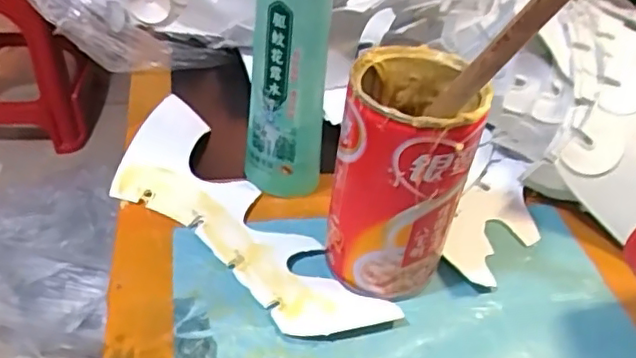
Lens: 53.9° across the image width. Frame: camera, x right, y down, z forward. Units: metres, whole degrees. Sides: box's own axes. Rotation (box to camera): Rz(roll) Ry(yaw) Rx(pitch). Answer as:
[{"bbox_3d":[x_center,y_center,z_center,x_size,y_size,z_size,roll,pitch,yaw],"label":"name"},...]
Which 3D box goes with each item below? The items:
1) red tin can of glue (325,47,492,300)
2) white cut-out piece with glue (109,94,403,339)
[{"bbox_3d":[0.039,0.001,0.316,0.063,0.121,0.063,3,42,-2],"label":"red tin can of glue"},{"bbox_3d":[-0.055,0.024,0.365,0.071,0.011,0.214,-31,54,-26],"label":"white cut-out piece with glue"}]

